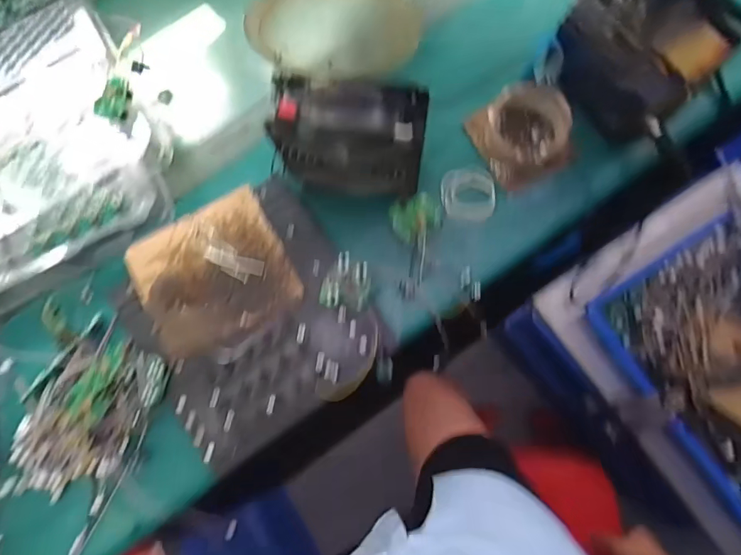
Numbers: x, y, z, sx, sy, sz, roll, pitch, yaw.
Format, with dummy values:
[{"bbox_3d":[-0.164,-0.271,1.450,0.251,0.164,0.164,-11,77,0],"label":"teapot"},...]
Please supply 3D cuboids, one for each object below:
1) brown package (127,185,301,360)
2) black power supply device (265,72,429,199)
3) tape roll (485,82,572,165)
[{"bbox_3d":[-0.177,-0.002,0.497,0.168,0.015,0.155,-28,78,-1],"label":"brown package"},{"bbox_3d":[-0.018,-0.142,0.445,0.141,0.131,0.071,10,80,6],"label":"black power supply device"},{"bbox_3d":[0.173,-0.167,0.490,0.085,0.052,0.087,-1,79,5],"label":"tape roll"}]

